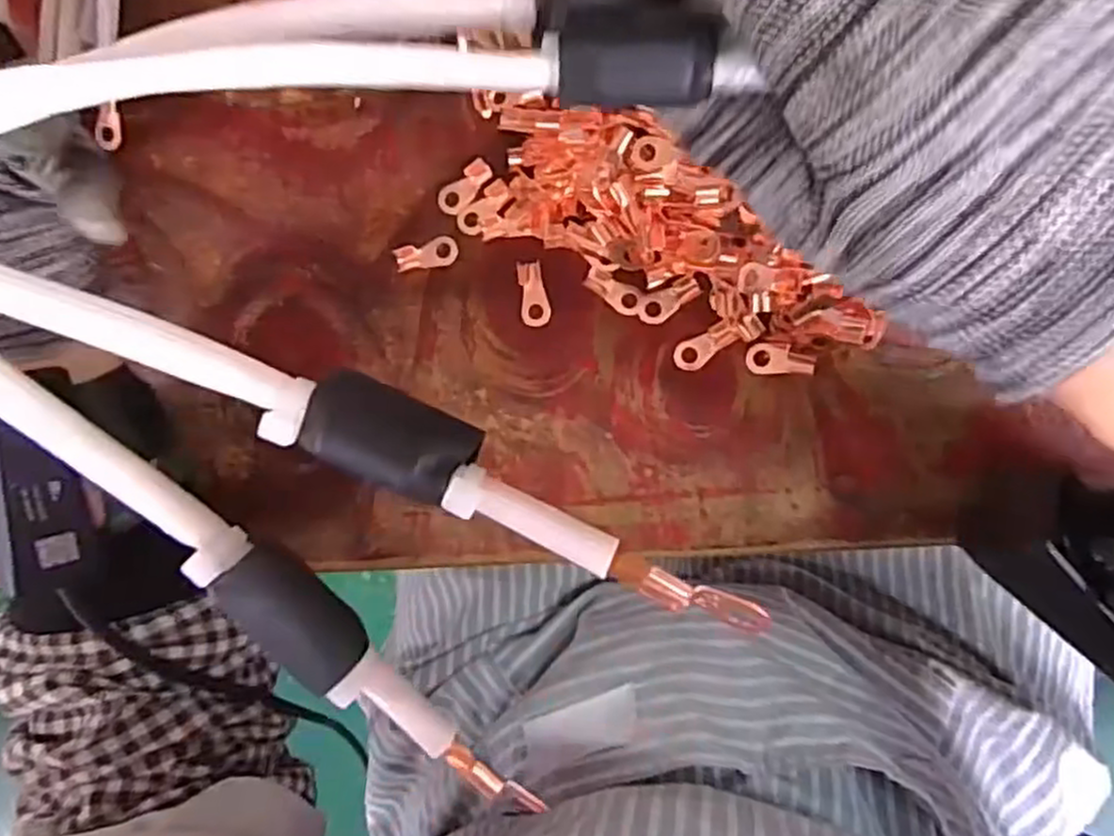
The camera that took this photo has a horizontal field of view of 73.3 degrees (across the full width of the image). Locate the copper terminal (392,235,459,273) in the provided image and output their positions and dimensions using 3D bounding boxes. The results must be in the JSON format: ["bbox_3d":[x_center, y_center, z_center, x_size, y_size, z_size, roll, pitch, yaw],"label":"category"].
[{"bbox_3d":[-0.054,-0.067,0.304,0.026,0.004,0.012,-11,90,10],"label":"copper terminal"}]

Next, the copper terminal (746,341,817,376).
[{"bbox_3d":[0.084,-0.022,0.281,0.025,0.005,0.012,11,93,27],"label":"copper terminal"}]

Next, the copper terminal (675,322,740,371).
[{"bbox_3d":[0.057,-0.028,0.287,0.025,0.004,0.012,-38,85,9],"label":"copper terminal"}]

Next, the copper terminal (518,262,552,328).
[{"bbox_3d":[-0.009,-0.049,0.297,0.011,0.004,0.025,-6,90,10],"label":"copper terminal"}]

